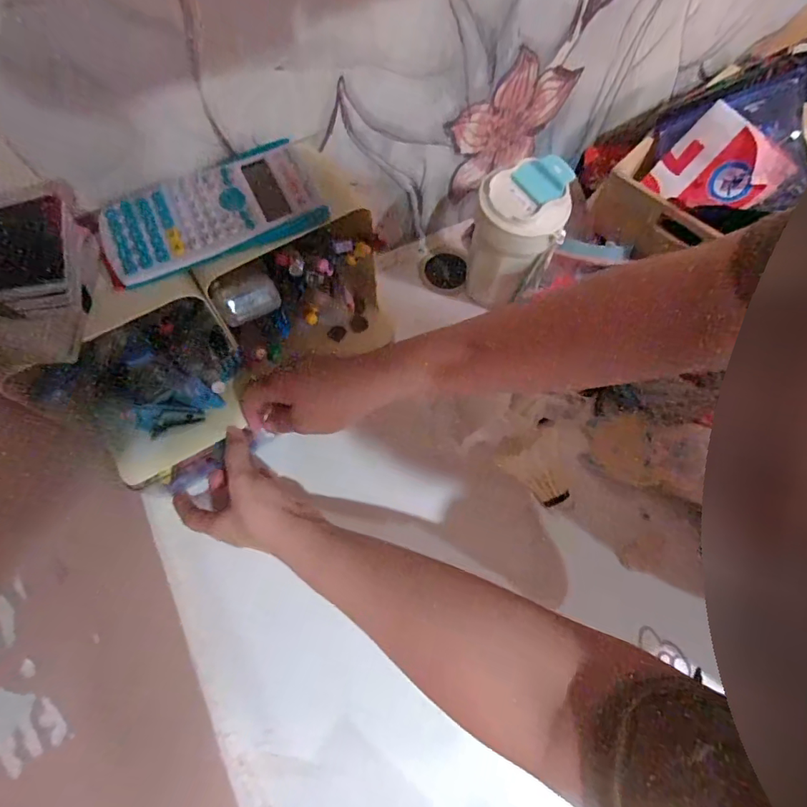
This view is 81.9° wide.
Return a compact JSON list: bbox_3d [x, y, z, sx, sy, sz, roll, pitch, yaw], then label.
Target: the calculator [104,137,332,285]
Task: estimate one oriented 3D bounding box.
[{"bbox_3d":[-0.138,-0.140,0.338,0.155,0.011,0.079,-26,72,-11],"label":"calculator"}]

